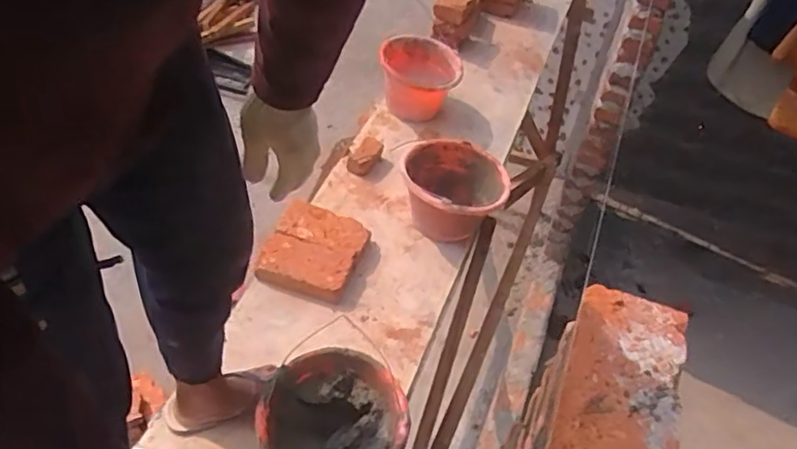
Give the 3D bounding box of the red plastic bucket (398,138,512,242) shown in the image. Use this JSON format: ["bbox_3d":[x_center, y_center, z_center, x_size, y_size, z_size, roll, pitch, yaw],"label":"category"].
[{"bbox_3d":[0.126,-0.078,1.501,0.237,0.166,0.208,29,50,21],"label":"red plastic bucket"}]

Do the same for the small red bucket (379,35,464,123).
[{"bbox_3d":[0.056,-0.425,1.807,0.215,0.147,0.200,-19,51,-23],"label":"small red bucket"}]

